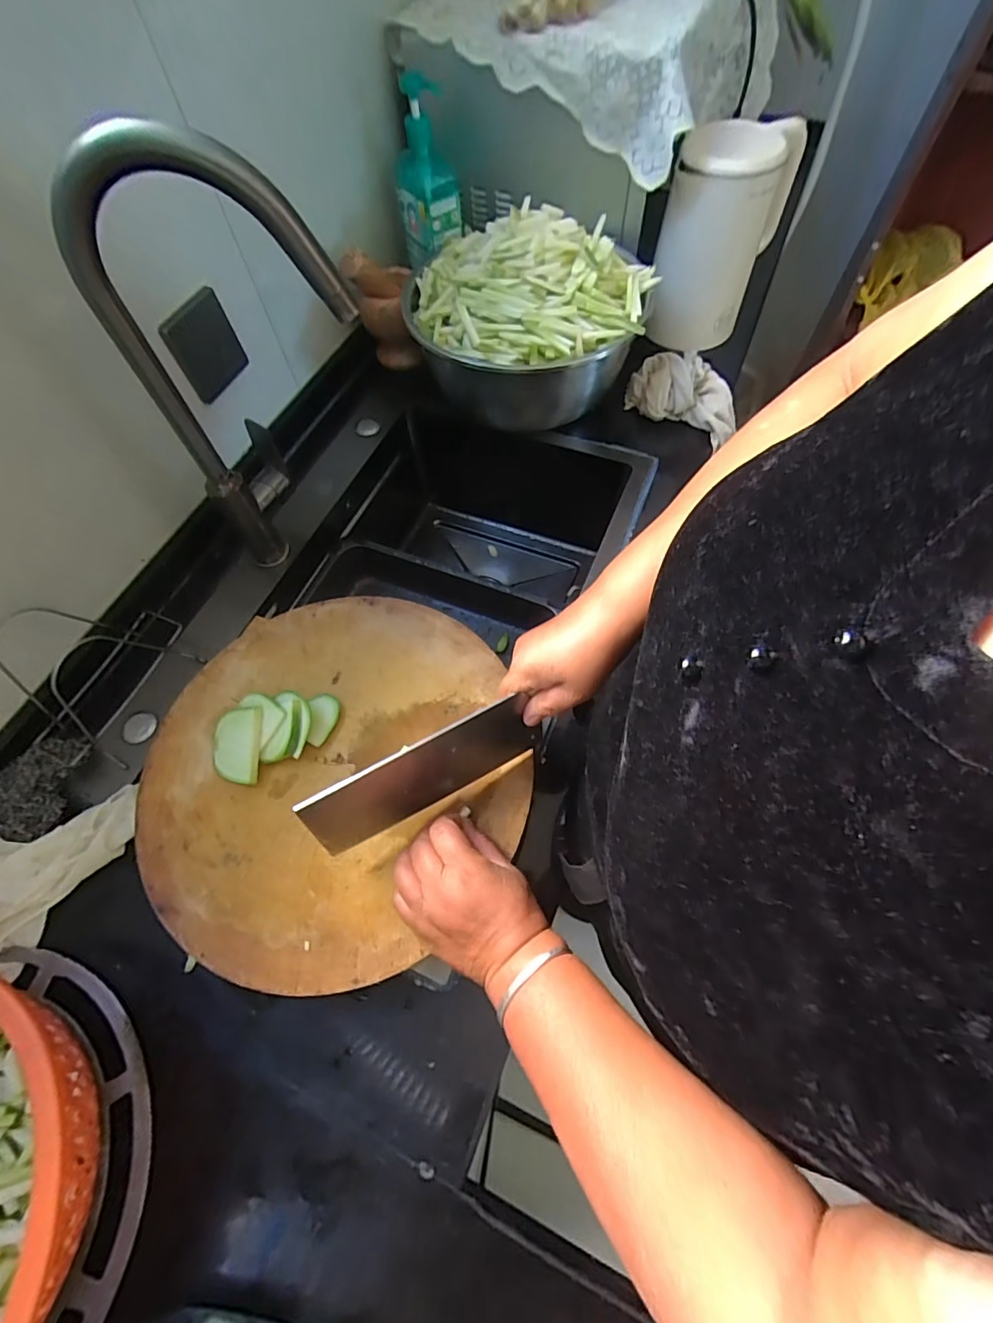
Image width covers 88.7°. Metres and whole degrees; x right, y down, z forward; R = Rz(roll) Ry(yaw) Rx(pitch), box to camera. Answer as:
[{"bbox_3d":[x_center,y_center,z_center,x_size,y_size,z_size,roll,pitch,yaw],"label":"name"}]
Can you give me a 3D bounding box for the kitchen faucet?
[{"bbox_3d":[-0.212,-0.254,0.486,0.202,0.384,0.077,-6,63,-1],"label":"kitchen faucet"}]

